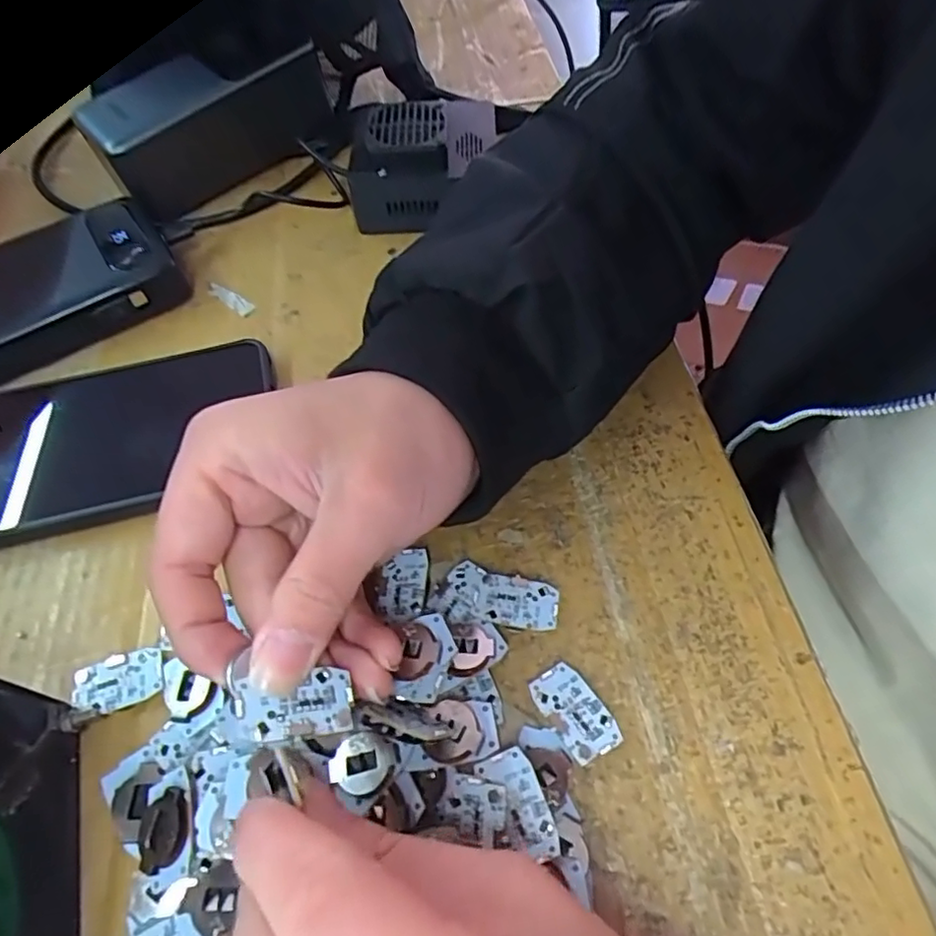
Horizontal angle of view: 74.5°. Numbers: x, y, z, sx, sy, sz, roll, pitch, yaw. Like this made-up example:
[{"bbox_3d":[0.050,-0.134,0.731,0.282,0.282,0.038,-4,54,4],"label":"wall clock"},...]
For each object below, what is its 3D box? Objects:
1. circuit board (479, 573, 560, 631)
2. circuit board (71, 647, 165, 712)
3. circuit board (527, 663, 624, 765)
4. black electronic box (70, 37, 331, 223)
[{"bbox_3d":[0.018,0.048,0.218,0.028,0.006,0.018,8,59,6],"label":"circuit board"},{"bbox_3d":[-0.118,0.073,0.209,0.029,0.006,0.018,-17,59,-9],"label":"circuit board"},{"bbox_3d":[0.034,0.078,0.197,0.017,0.008,0.030,-30,62,-16],"label":"circuit board"},{"bbox_3d":[-0.138,-0.191,0.339,0.041,0.052,0.125,37,66,22],"label":"black electronic box"}]

